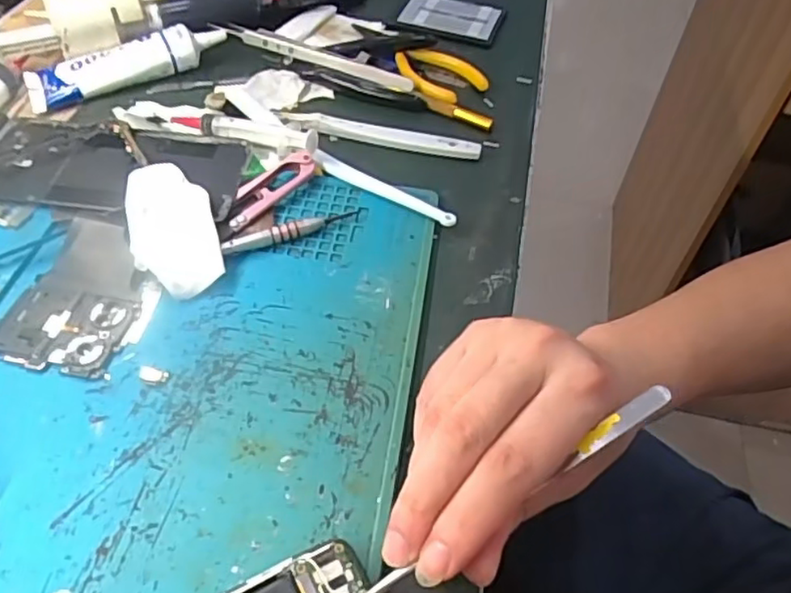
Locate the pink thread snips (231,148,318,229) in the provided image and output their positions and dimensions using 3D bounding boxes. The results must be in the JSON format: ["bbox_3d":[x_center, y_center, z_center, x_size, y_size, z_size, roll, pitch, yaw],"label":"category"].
[{"bbox_3d":[-0.075,-0.064,0.371,0.023,0.015,0.066,32,53,20],"label":"pink thread snips"}]

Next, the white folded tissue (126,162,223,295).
[{"bbox_3d":[-0.118,-0.037,0.342,0.043,0.020,0.085,-11,51,-16],"label":"white folded tissue"}]

